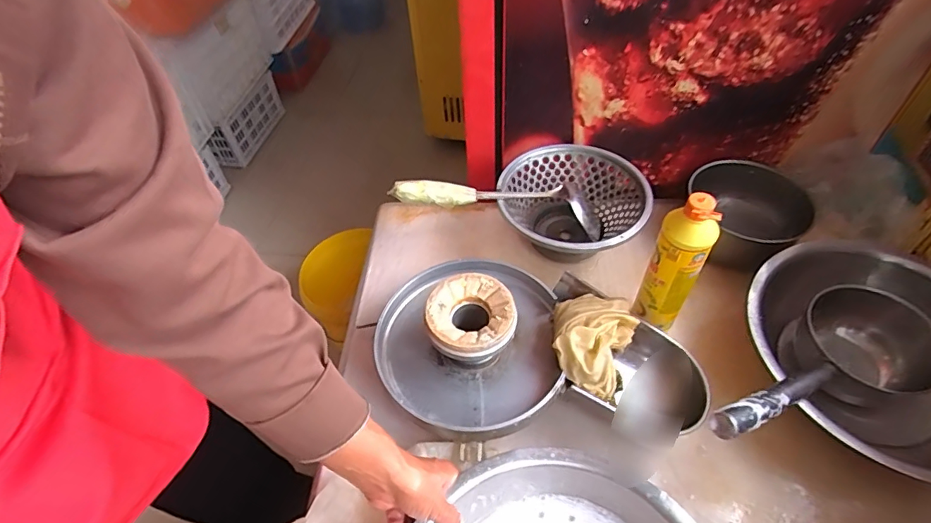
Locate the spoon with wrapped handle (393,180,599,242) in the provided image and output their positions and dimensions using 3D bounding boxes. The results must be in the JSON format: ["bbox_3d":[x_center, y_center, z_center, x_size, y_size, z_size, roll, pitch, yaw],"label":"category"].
[{"bbox_3d":[0.051,-0.089,0.724,0.323,0.038,0.065,7,49,-8],"label":"spoon with wrapped handle"}]

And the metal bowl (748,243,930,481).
[{"bbox_3d":[0.485,0.114,0.593,0.259,0.110,0.299,9,50,12],"label":"metal bowl"}]

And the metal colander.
[{"bbox_3d":[0.167,-0.072,0.770,0.210,0.117,0.215,-2,49,3],"label":"metal colander"}]

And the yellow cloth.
[{"bbox_3d":[0.150,0.093,0.596,0.099,0.073,0.120,20,53,20],"label":"yellow cloth"}]

